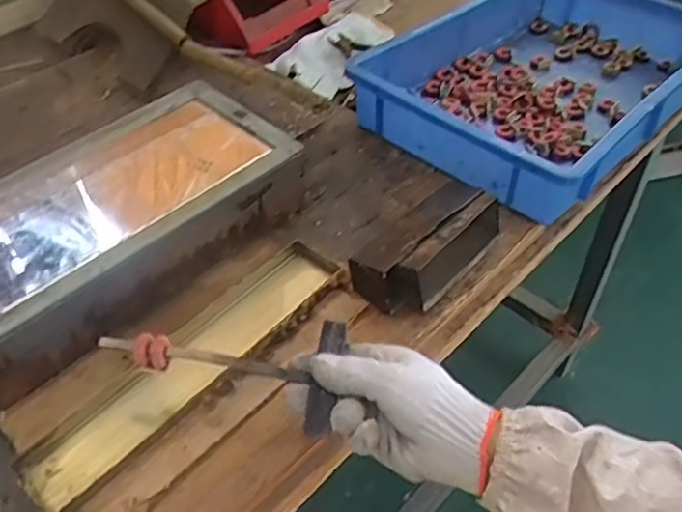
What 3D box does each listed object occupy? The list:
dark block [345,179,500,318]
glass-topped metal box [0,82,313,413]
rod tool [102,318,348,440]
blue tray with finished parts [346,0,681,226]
[{"bbox_3d":[0.079,-0.010,0.600,0.144,0.058,0.077,-36,55,-28],"label":"dark block"},{"bbox_3d":[-0.209,-0.034,0.600,0.183,0.074,0.330,35,56,30],"label":"glass-topped metal box"},{"bbox_3d":[-0.086,0.074,0.480,0.171,0.013,0.090,10,49,3],"label":"rod tool"},{"bbox_3d":[0.240,-0.218,0.766,0.290,0.104,0.404,34,56,29],"label":"blue tray with finished parts"}]

